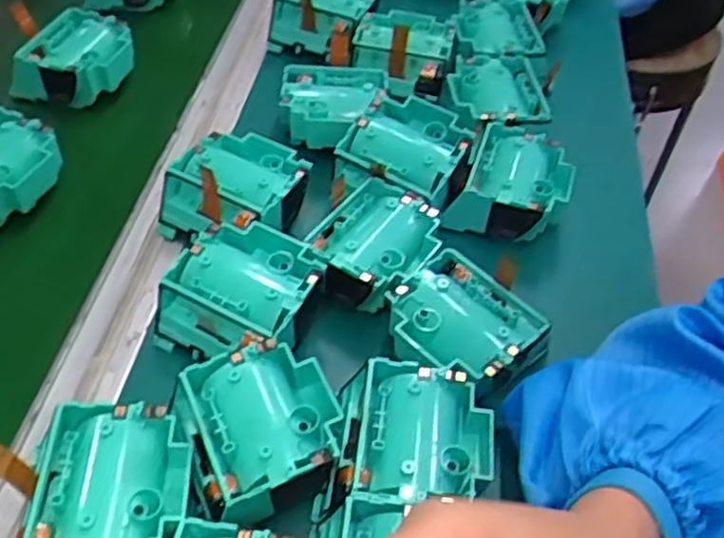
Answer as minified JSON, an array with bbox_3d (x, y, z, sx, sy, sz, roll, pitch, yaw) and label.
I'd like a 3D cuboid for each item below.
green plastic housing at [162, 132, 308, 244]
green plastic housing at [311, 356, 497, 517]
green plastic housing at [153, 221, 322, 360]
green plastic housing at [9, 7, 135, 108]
[{"bbox_3d":[-0.078,-0.051,0.475,0.079,0.041,0.079,21,50,14],"label":"green plastic housing"},{"bbox_3d":[0.024,0.085,0.363,0.078,0.031,0.072,9,48,4],"label":"green plastic housing"},{"bbox_3d":[-0.067,0.017,0.422,0.077,0.046,0.070,17,49,10],"label":"green plastic housing"},{"bbox_3d":[-0.210,-0.156,0.562,0.070,0.035,0.080,22,50,15],"label":"green plastic housing"}]

